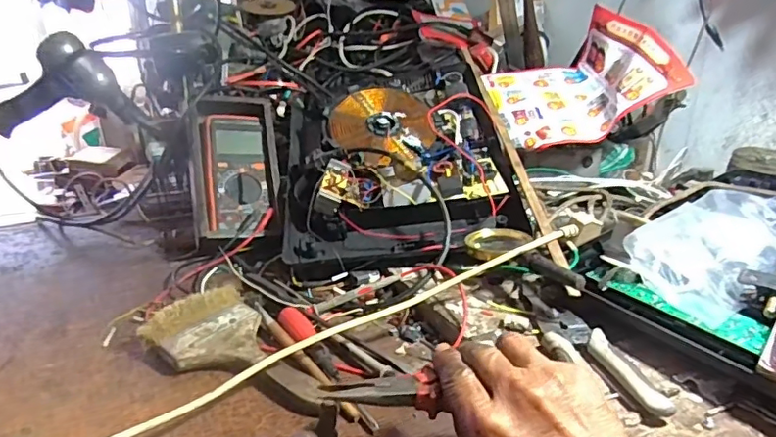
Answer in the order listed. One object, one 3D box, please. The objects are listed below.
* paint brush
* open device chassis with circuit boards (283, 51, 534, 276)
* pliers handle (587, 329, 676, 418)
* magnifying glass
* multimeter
[{"bbox_3d":[-0.138,0.120,0.470,0.096,0.030,0.182,-17,28,-34],"label":"paint brush"},{"bbox_3d":[0.005,-0.099,0.729,0.280,0.093,0.392,-6,48,0],"label":"open device chassis with circuit boards"},{"bbox_3d":[0.182,0.120,0.424,0.017,0.018,0.099,-5,23,-10],"label":"pliers handle"},{"bbox_3d":[0.141,0.034,0.541,0.057,0.021,0.140,-20,30,-38],"label":"magnifying glass"},{"bbox_3d":[-0.196,-0.057,0.701,0.078,0.035,0.184,-5,62,-10],"label":"multimeter"}]

